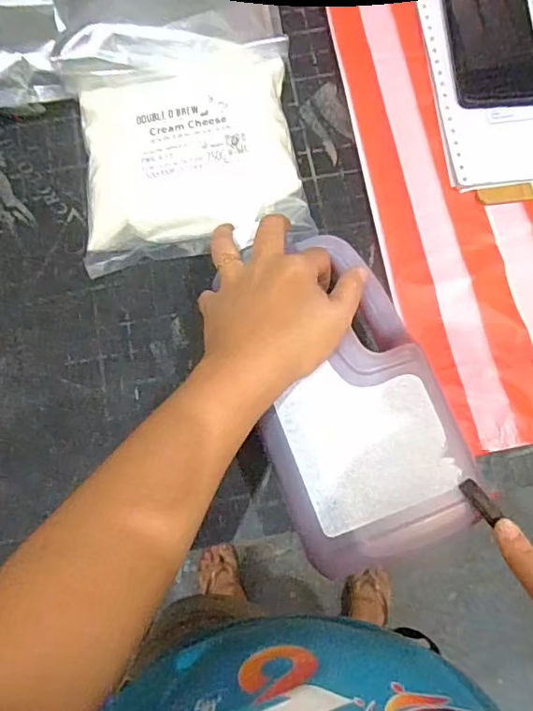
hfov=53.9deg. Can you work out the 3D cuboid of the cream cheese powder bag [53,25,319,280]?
[{"bbox_3d":[-0.070,-0.189,0.461,0.197,0.041,0.212,-8,76,-2],"label":"cream cheese powder bag"}]

